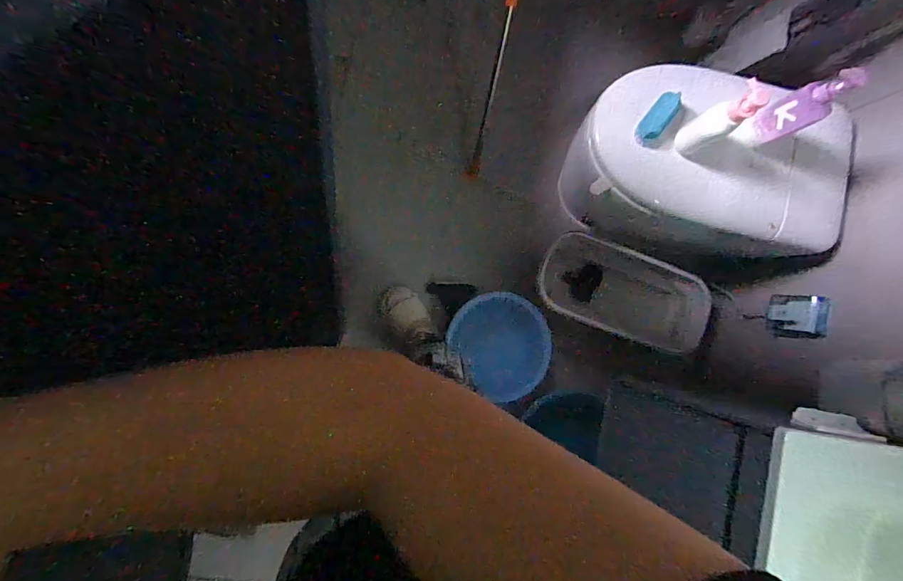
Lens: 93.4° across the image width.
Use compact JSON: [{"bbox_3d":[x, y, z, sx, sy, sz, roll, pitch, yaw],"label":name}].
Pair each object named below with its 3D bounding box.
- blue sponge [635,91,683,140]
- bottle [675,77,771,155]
[{"bbox_3d":[0.485,-0.406,0.992,0.052,0.035,0.128,34,85,-4],"label":"blue sponge"},{"bbox_3d":[0.573,-0.364,0.920,0.062,0.209,0.068,-35,92,-6],"label":"bottle"}]

